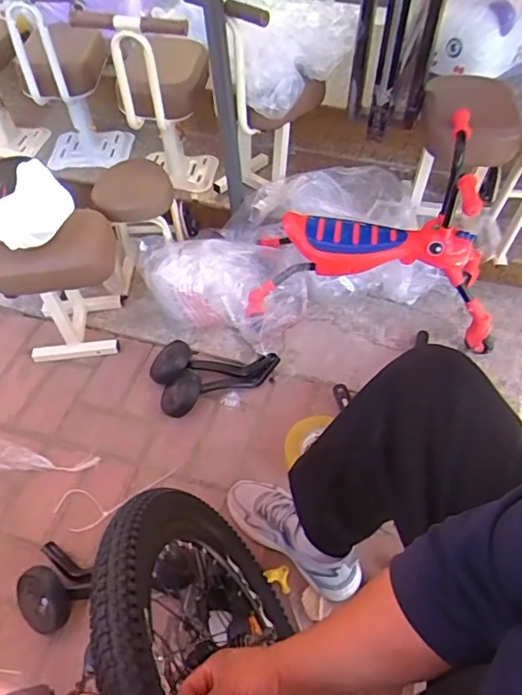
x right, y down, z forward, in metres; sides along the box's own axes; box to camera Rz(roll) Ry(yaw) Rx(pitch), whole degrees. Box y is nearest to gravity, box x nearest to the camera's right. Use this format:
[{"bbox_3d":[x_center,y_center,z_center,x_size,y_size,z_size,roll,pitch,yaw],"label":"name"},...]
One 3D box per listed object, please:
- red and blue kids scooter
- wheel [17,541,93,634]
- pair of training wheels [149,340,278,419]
[{"bbox_3d":[0.263,-0.264,1.173,0.561,0.377,0.337,3,52,4],"label":"red and blue kids scooter"},{"bbox_3d":[-0.365,0.425,0.918,0.118,0.081,0.136,12,53,9],"label":"wheel"},{"bbox_3d":[-0.120,0.048,1.209,0.274,0.084,0.180,-24,56,-18],"label":"pair of training wheels"}]

